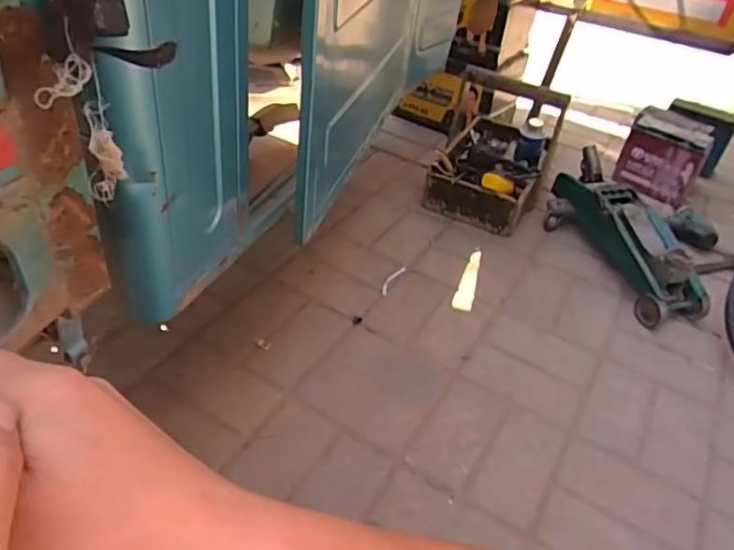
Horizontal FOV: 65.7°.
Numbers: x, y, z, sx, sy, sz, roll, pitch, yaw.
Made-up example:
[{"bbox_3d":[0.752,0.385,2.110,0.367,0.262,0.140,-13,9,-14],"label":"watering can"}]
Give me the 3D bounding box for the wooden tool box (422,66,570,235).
[{"bbox_3d":[0.309,-0.314,1.331,0.245,0.263,0.355,23,42,18],"label":"wooden tool box"}]

